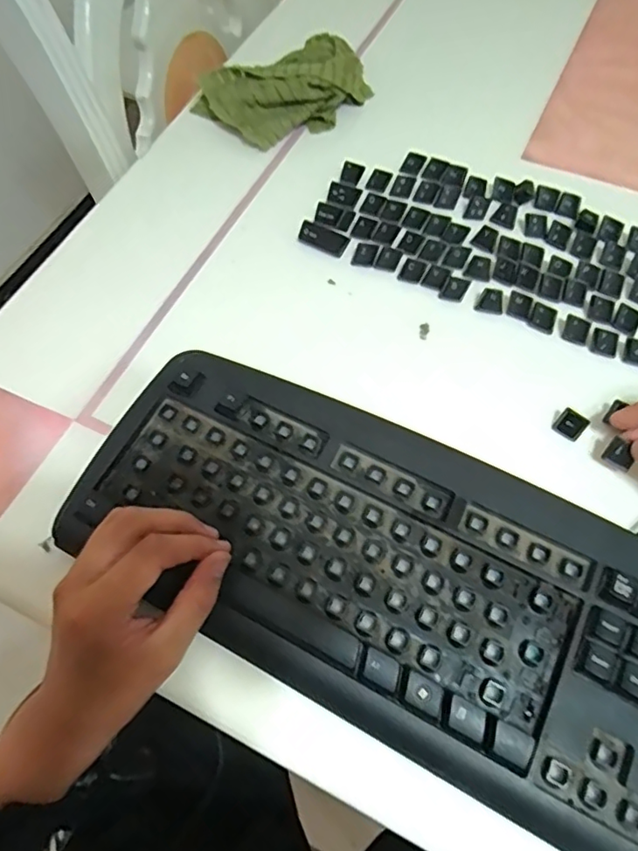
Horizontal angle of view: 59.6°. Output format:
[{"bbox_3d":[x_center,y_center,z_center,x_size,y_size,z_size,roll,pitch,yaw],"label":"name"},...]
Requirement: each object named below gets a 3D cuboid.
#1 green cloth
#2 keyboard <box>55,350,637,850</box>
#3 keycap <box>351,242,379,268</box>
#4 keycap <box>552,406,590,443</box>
[{"bbox_3d":[-0.031,-0.316,0.525,0.160,0.042,0.091,-21,64,-9],"label":"green cloth"},{"bbox_3d":[0.066,0.093,0.312,0.432,0.018,0.167,29,67,16],"label":"keyboard"},{"bbox_3d":[0.037,-0.136,0.444,0.019,0.013,0.015,15,64,9],"label":"keycap"},{"bbox_3d":[0.170,-0.001,0.374,0.019,0.015,0.015,36,69,18],"label":"keycap"}]

